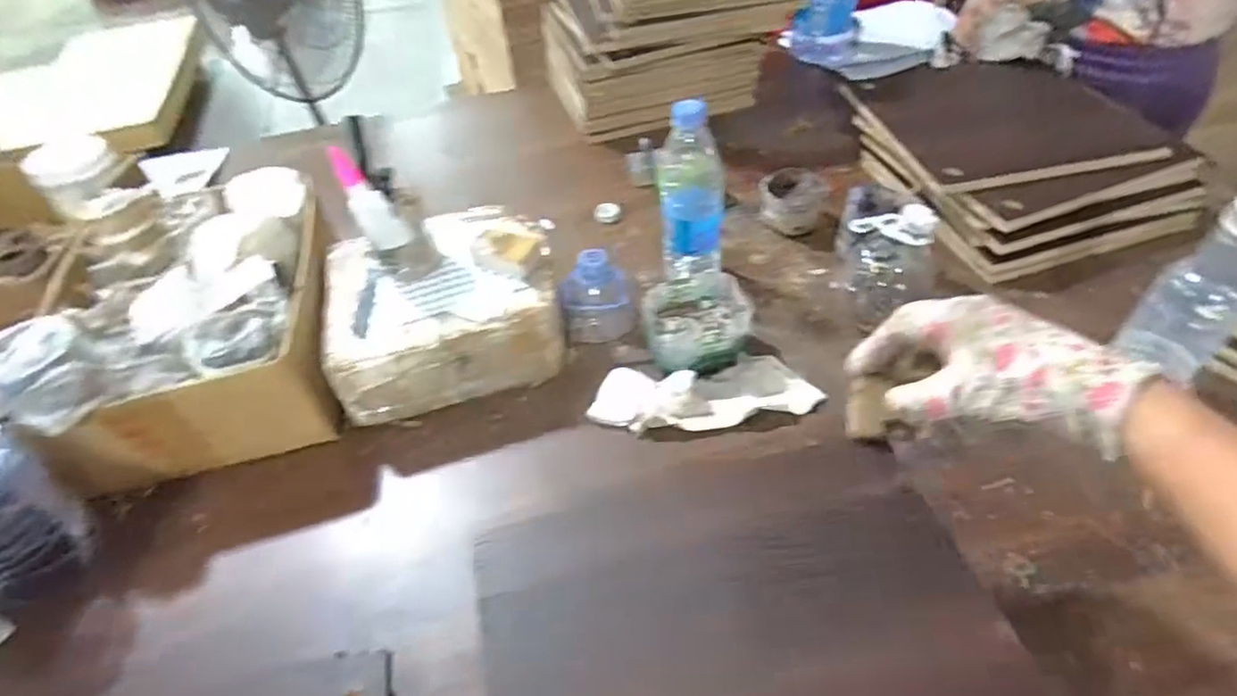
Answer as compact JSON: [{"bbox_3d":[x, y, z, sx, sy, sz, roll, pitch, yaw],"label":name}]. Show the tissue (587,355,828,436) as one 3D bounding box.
[{"bbox_3d":[0.081,0.041,0.645,0.214,0.032,0.079,-7,49,-3],"label":"tissue"}]

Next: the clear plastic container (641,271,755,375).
[{"bbox_3d":[0.079,-0.021,0.671,0.105,0.061,0.098,-11,49,-7],"label":"clear plastic container"}]

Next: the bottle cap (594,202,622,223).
[{"bbox_3d":[-0.014,-0.184,0.877,0.036,0.013,0.036,-1,49,2],"label":"bottle cap"}]

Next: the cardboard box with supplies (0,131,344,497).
[{"bbox_3d":[-0.430,-0.035,0.655,0.257,0.151,0.310,-14,50,-10],"label":"cardboard box with supplies"}]

